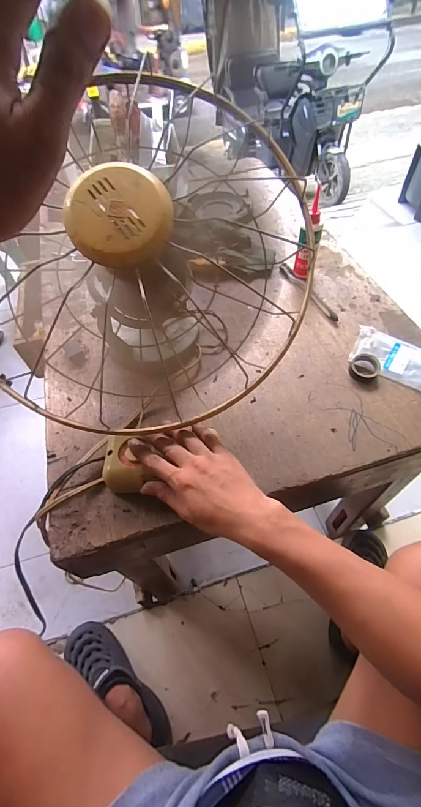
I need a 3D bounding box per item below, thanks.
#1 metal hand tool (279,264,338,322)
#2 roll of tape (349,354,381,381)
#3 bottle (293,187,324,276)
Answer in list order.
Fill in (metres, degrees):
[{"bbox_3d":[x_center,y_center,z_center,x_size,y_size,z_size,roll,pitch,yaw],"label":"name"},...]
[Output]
[{"bbox_3d":[0.188,-0.215,0.663,0.021,0.013,0.175,-23,58,-12],"label":"metal hand tool"},{"bbox_3d":[0.241,-0.056,0.543,0.043,0.019,0.044,-1,56,2],"label":"roll of tape"},{"bbox_3d":[0.181,-0.304,0.632,0.037,0.150,0.036,31,62,22],"label":"bottle"}]

